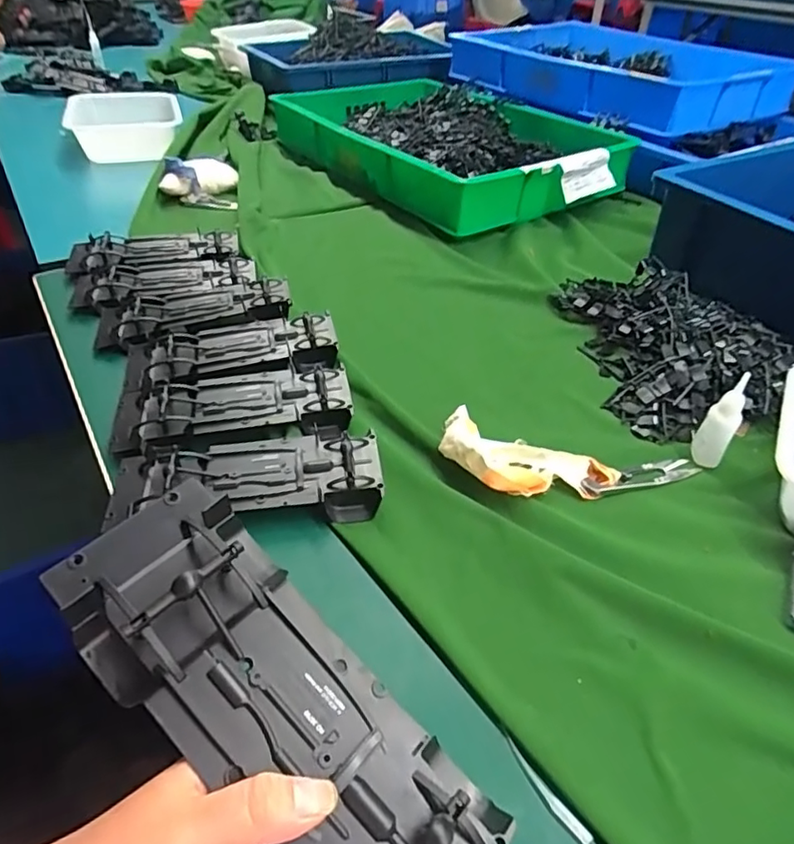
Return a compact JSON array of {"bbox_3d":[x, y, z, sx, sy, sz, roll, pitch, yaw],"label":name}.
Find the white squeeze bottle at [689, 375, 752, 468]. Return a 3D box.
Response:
[{"bbox_3d":[0.260,-0.001,0.462,0.024,0.074,0.032,18,44,16],"label":"white squeeze bottle"}]

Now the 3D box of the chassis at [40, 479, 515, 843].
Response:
[{"bbox_3d":[-0.049,0.107,0.221,0.190,0.035,0.072,42,53,15],"label":"chassis"}]

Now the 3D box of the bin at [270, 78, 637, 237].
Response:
[{"bbox_3d":[0.061,-0.473,0.963,0.356,0.088,0.600,-26,50,-28],"label":"bin"}]

